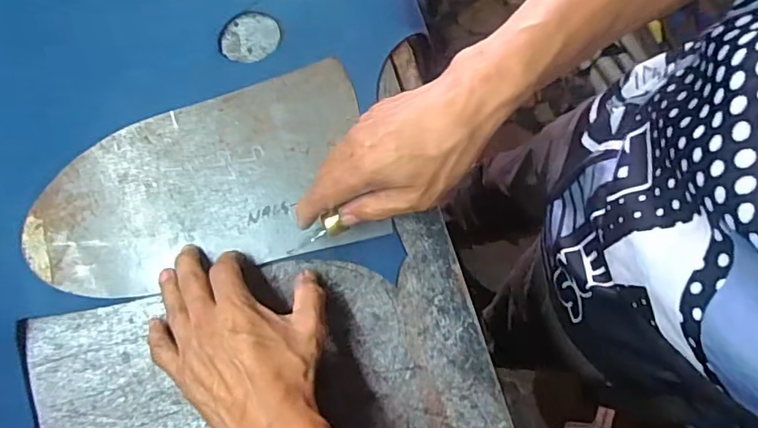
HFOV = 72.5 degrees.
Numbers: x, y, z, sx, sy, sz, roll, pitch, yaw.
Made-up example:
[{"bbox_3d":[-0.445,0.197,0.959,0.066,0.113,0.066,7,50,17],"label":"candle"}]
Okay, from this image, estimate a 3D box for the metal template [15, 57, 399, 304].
[{"bbox_3d":[-0.143,-0.024,0.421,0.268,0.005,0.150,-15,80,-4],"label":"metal template"}]

